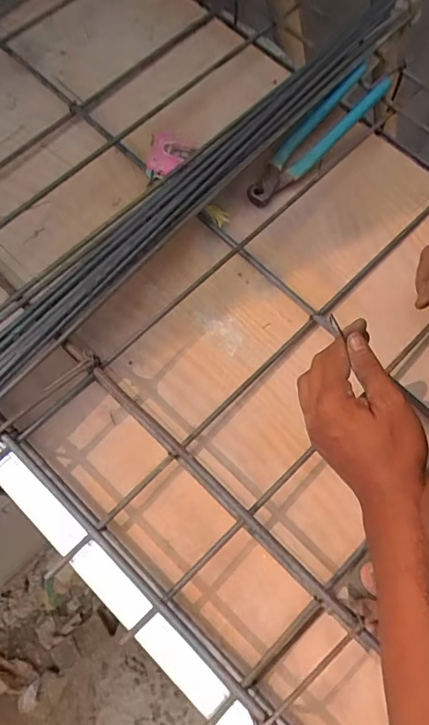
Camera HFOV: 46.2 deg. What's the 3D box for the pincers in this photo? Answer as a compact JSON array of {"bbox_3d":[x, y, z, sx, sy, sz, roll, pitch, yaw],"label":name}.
[{"bbox_3d":[0.121,-0.260,0.580,0.042,0.056,0.215,44,77,11],"label":"pincers"}]

